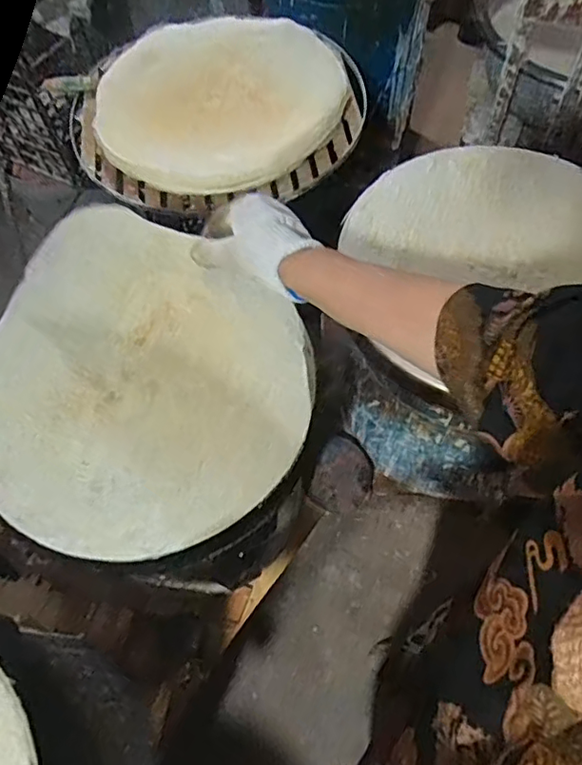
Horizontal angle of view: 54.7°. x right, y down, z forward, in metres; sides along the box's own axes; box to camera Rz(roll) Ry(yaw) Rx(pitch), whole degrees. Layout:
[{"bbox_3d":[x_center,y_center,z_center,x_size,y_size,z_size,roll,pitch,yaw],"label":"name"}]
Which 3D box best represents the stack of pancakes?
[{"bbox_3d":[-0.092,-0.375,0.762,0.329,0.035,0.235,-23,85,-5],"label":"stack of pancakes"}]

